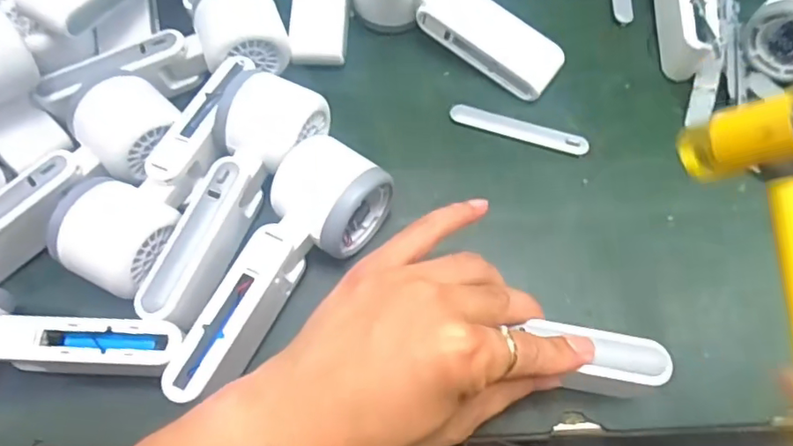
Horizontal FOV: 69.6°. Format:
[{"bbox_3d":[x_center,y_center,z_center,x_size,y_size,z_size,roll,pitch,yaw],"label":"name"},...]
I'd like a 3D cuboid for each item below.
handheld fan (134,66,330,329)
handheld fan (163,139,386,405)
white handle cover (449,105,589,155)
[{"bbox_3d":[-0.094,-0.011,0.346,0.060,0.058,0.159,14,65,9],"label":"handheld fan"},{"bbox_3d":[-0.070,0.028,0.327,0.061,0.052,0.164,29,68,15],"label":"handheld fan"},{"bbox_3d":[0.084,-0.065,0.394,0.094,0.006,0.015,18,66,10],"label":"white handle cover"}]

